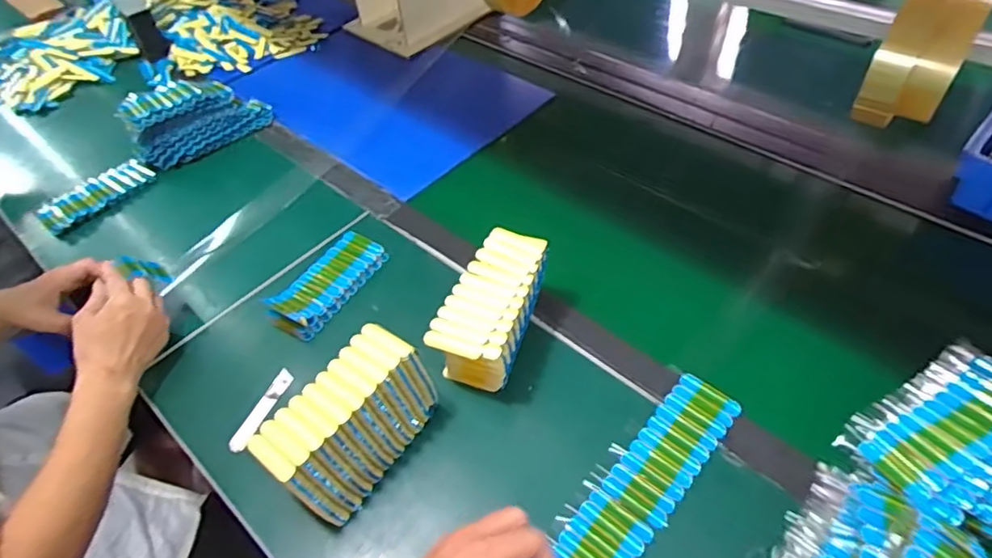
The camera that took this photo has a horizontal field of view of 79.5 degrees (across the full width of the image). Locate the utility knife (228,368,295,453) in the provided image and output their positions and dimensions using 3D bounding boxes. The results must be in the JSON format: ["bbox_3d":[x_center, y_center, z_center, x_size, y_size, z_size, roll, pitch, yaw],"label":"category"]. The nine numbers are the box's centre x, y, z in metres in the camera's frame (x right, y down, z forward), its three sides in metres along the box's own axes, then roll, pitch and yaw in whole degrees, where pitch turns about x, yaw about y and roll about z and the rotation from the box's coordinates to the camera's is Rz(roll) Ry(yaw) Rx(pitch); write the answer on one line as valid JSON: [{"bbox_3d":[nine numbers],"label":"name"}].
[{"bbox_3d":[-0.248,0.140,0.635,0.016,0.013,0.097,15,51,18],"label":"utility knife"}]

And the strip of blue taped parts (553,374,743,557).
[{"bbox_3d":[0.119,0.205,0.537,0.067,0.010,0.301,30,59,28],"label":"strip of blue taped parts"}]

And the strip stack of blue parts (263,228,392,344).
[{"bbox_3d":[-0.206,0.005,0.734,0.072,0.021,0.160,23,54,23],"label":"strip stack of blue parts"}]

